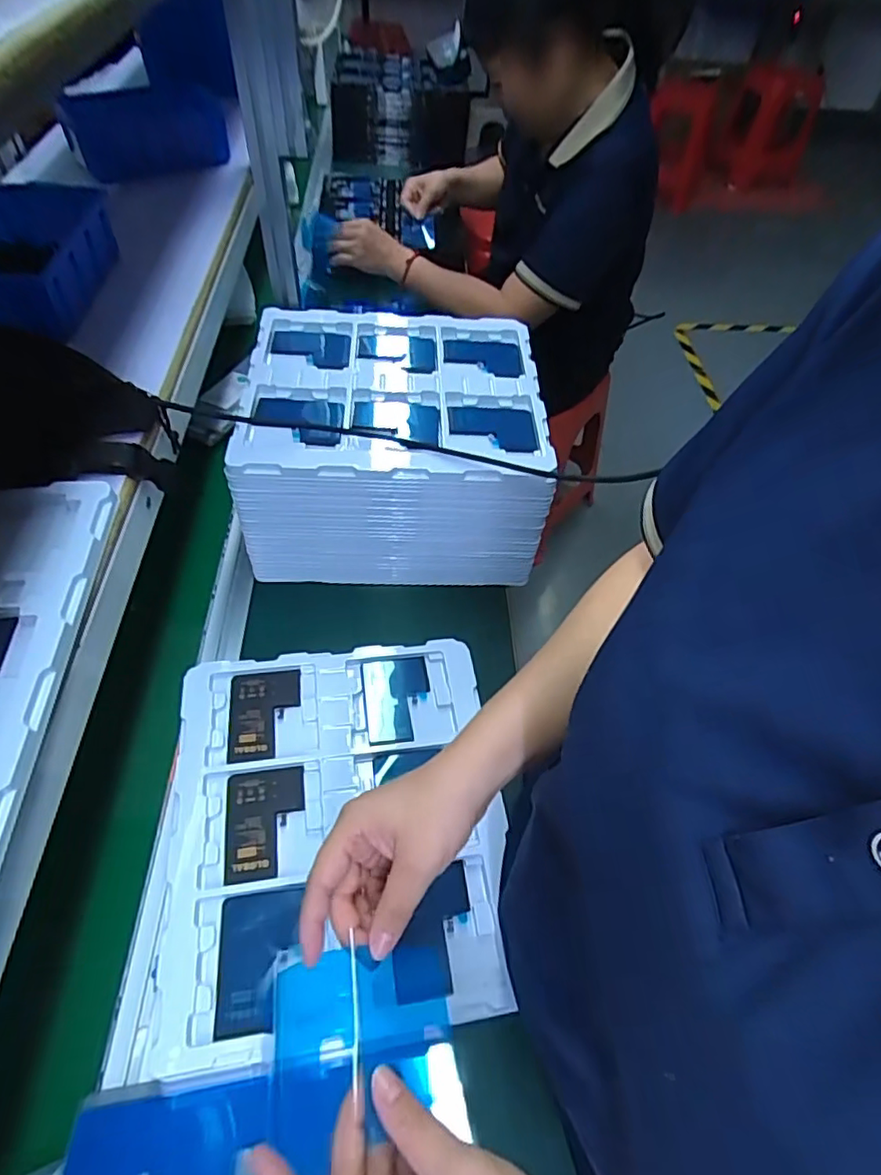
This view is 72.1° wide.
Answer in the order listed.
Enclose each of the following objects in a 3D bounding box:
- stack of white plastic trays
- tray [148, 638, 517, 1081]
[{"bbox_3d":[-0.051,-0.170,0.724,0.324,0.169,0.284,3,52,-1],"label":"stack of white plastic trays"},{"bbox_3d":[-0.087,0.196,0.526,0.272,0.020,0.318,-5,53,-8],"label":"tray"}]

